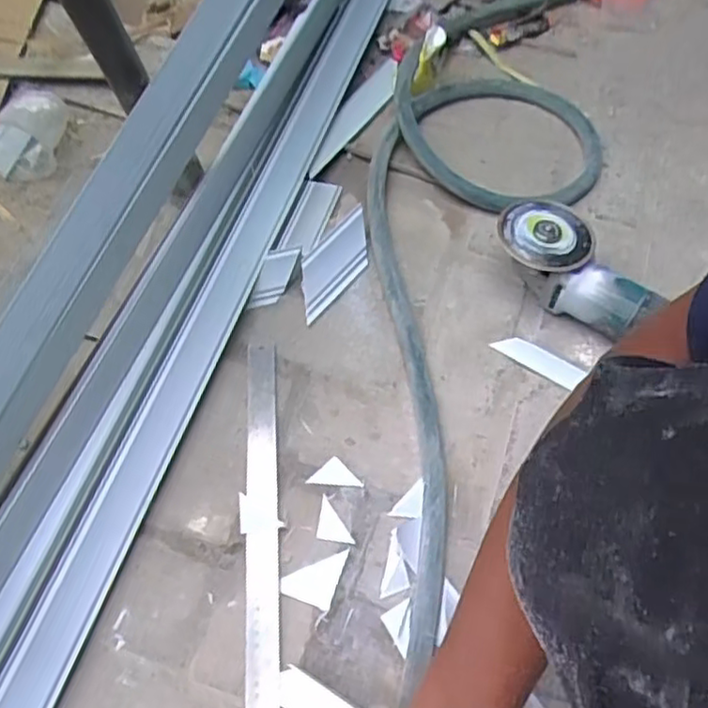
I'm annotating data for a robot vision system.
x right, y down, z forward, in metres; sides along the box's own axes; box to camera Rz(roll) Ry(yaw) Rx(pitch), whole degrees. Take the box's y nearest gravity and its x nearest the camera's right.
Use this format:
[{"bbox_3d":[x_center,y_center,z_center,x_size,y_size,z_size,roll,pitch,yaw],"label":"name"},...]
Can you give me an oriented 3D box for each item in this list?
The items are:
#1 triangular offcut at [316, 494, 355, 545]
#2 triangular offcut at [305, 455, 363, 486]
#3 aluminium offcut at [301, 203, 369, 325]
[{"bbox_3d":[-0.024,0.163,0.647,0.026,0.004,0.051,-31,71,-9],"label":"triangular offcut"},{"bbox_3d":[-0.018,0.116,0.673,0.052,0.004,0.027,3,59,1],"label":"triangular offcut"},{"bbox_3d":[-0.022,-0.106,0.794,0.058,0.007,0.140,44,71,-4],"label":"aluminium offcut"}]

